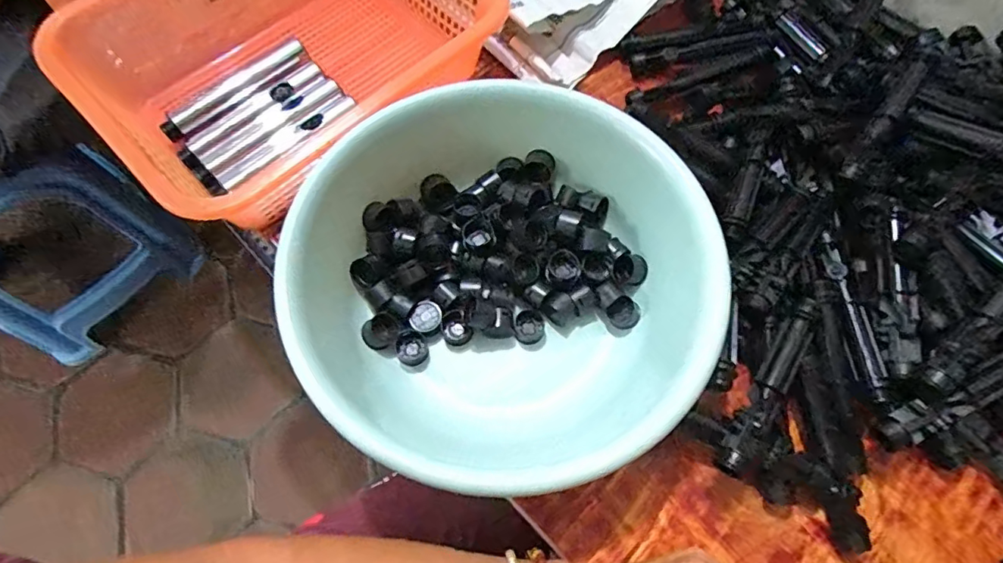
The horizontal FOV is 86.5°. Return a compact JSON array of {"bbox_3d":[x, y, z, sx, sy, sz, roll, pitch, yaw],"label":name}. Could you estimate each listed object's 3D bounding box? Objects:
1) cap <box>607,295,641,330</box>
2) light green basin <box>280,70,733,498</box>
[{"bbox_3d":[0.100,0.025,0.431,0.025,0.015,0.022,40,72,13],"label":"cap"},{"bbox_3d":[0.020,-0.005,0.406,0.269,0.095,0.291,1,68,-2],"label":"light green basin"}]

